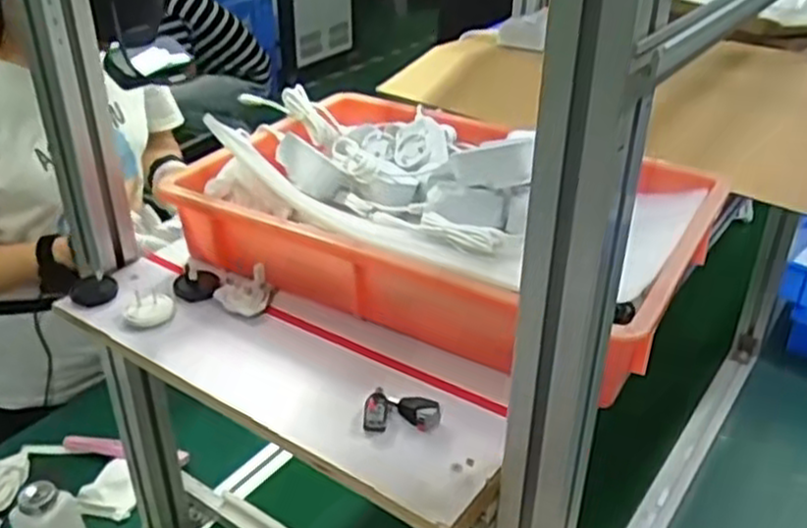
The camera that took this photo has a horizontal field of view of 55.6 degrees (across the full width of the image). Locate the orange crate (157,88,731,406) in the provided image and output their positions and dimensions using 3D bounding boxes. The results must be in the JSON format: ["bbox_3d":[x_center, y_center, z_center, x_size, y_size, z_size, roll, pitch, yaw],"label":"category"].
[{"bbox_3d":[0.040,-0.051,0.691,0.419,0.105,0.291,17,35,25],"label":"orange crate"}]

